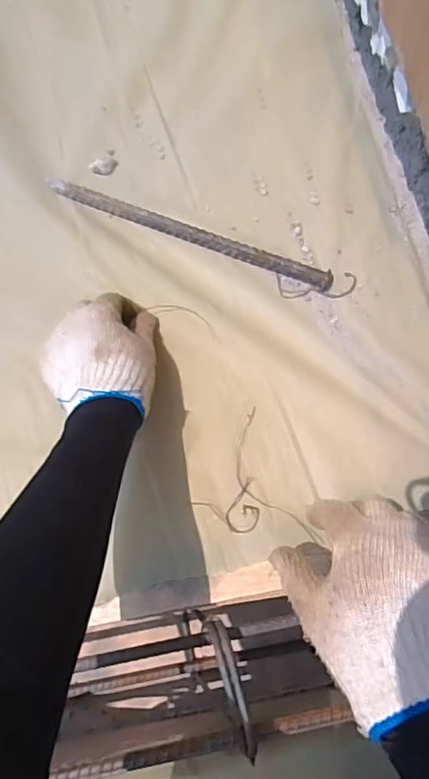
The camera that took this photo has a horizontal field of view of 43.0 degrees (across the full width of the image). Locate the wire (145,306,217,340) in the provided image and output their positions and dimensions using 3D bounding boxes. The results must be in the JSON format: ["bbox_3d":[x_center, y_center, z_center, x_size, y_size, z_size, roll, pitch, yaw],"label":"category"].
[{"bbox_3d":[-0.031,-0.077,0.571,0.079,0.004,0.020,24,75,11],"label":"wire"}]

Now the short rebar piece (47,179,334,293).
[{"bbox_3d":[-0.030,-0.171,0.583,0.324,0.016,0.019,22,75,7],"label":"short rebar piece"}]

